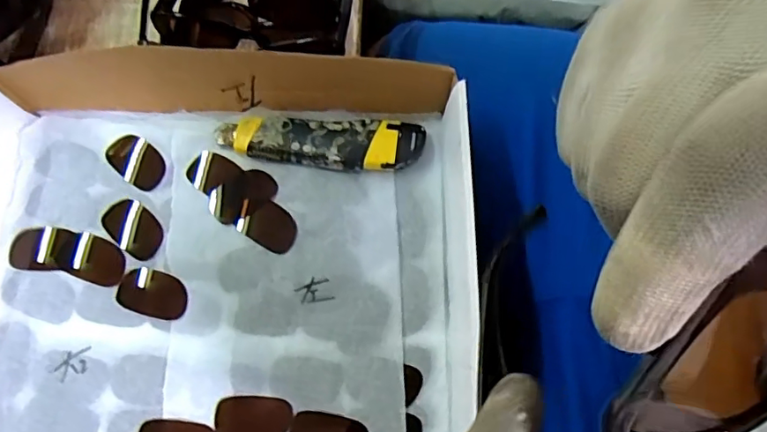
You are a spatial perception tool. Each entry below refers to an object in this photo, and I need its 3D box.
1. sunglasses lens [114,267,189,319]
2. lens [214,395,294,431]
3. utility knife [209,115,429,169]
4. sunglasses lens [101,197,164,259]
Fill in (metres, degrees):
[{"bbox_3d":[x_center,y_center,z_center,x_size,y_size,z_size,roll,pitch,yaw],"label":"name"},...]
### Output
[{"bbox_3d":[-0.165,0.055,0.392,0.050,0.005,0.032,13,72,3],"label":"sunglasses lens"},{"bbox_3d":[-0.086,0.136,0.366,0.050,0.004,0.031,3,72,0],"label":"lens"},{"bbox_3d":[-0.049,-0.060,0.418,0.155,0.015,0.042,8,72,1],"label":"utility knife"},{"bbox_3d":[-0.185,0.008,0.408,0.047,0.007,0.032,36,75,10],"label":"sunglasses lens"}]

